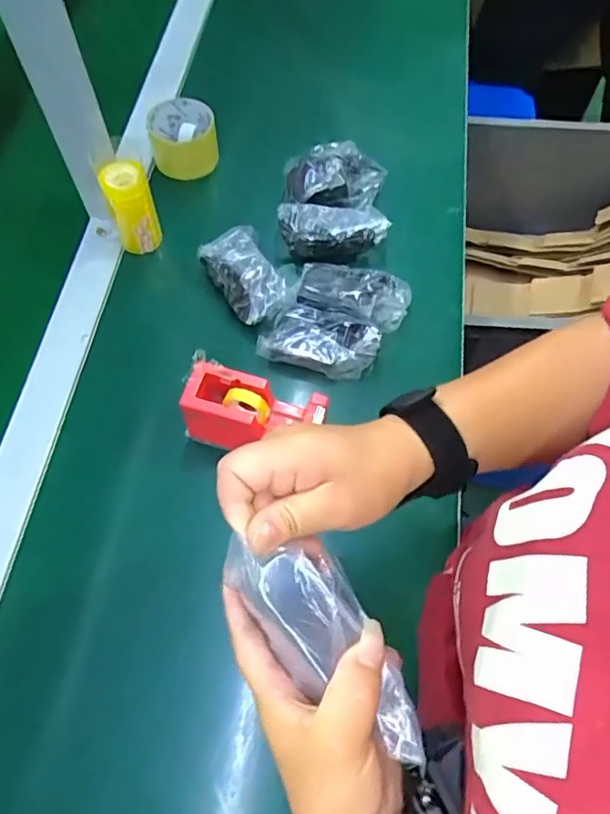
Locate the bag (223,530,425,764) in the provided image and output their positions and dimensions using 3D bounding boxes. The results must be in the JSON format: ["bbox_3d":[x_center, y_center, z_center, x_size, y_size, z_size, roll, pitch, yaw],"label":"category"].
[{"bbox_3d":[0.014,0.107,0.271,0.047,0.018,0.122,-40,83,-18],"label":"bag"}]

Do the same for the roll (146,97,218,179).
[{"bbox_3d":[-0.156,-0.347,0.734,0.082,0.057,0.081,0,64,-1],"label":"roll"}]

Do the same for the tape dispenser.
[{"bbox_3d":[-0.047,0.009,0.531,0.128,0.067,0.057,14,65,6],"label":"tape dispenser"}]

